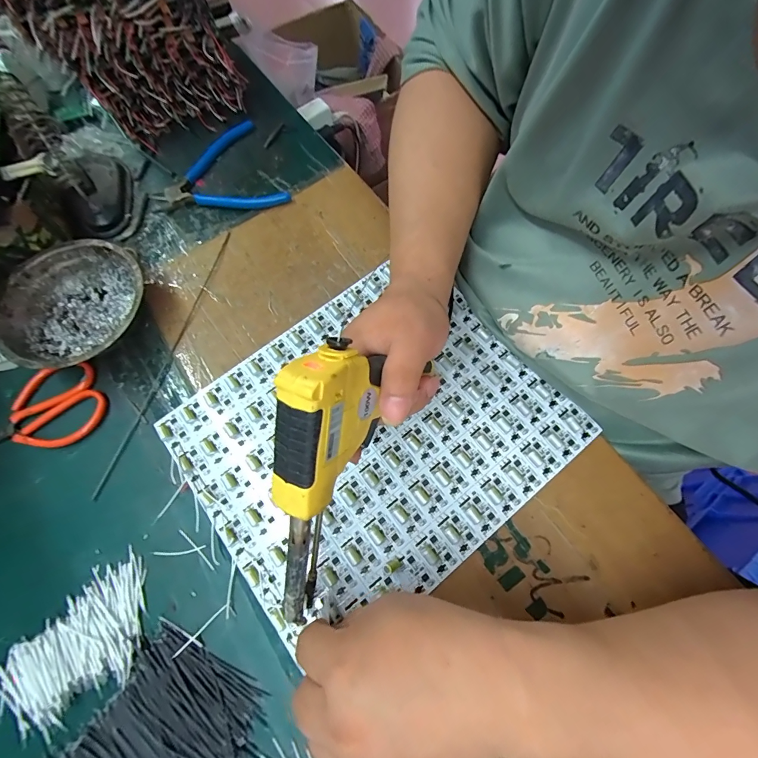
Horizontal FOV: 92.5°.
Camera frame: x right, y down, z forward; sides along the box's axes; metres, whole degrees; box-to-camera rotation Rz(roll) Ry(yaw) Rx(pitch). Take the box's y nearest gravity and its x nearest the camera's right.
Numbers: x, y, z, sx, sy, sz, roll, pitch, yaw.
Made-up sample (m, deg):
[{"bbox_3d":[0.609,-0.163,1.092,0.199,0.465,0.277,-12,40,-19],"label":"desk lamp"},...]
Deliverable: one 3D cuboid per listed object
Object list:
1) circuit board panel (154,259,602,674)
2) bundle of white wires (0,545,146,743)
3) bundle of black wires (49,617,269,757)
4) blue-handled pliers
[{"bbox_3d":[-0.006,0.041,0.306,0.283,0.008,0.243,-38,73,-11],"label":"circuit board panel"},{"bbox_3d":[-0.215,0.192,0.260,0.070,0.012,0.114,43,77,15],"label":"bundle of white wires"},{"bbox_3d":[-0.145,0.241,0.241,0.105,0.009,0.106,27,74,11],"label":"bundle of black wires"},{"bbox_3d":[-0.183,-0.221,0.403,0.130,0.013,0.122,-24,71,-6],"label":"blue-handled pliers"}]

